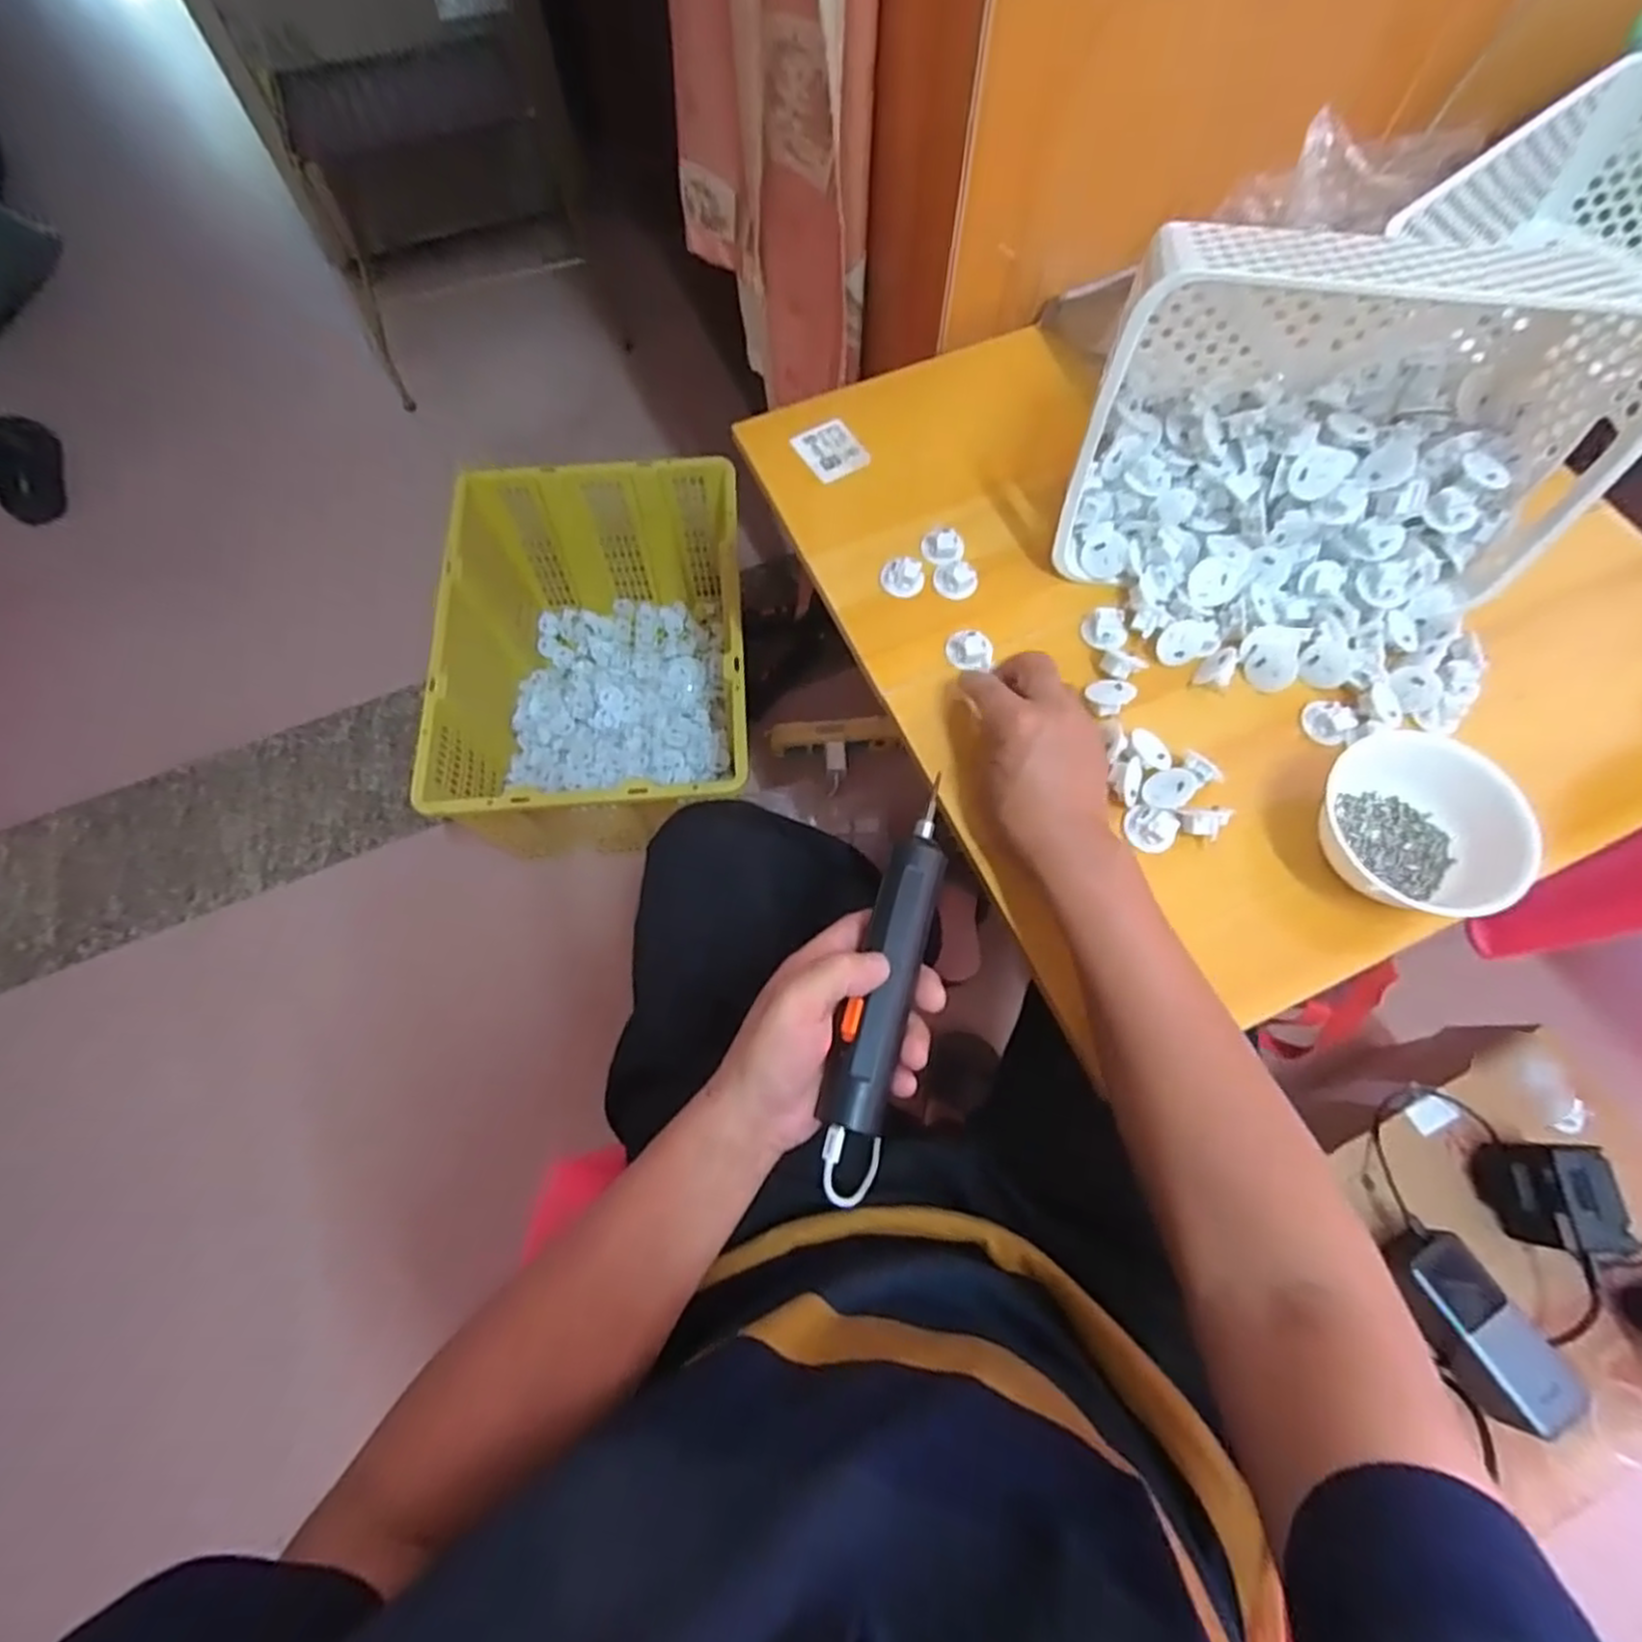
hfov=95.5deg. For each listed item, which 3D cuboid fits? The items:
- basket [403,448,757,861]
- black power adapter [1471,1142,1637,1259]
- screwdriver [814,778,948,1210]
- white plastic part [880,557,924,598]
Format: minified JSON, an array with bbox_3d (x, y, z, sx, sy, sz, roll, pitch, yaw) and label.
[{"bbox_3d":[-0.268,-0.199,0.983,0.343,0.249,0.479,-4,69,-1],"label":"basket"},{"bbox_3d":[0.595,0.306,0.611,0.056,0.076,0.077,4,69,2],"label":"black power adapter"},{"bbox_3d":[0.037,0.088,0.413,0.034,0.030,0.225,14,72,6],"label":"screwdriver"},{"bbox_3d":[0.062,-0.185,0.565,0.032,0.014,0.026,8,69,4],"label":"white plastic part"}]

